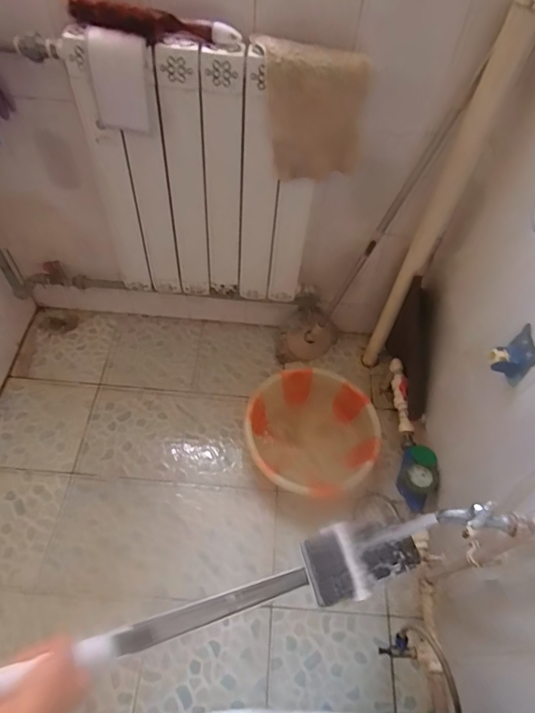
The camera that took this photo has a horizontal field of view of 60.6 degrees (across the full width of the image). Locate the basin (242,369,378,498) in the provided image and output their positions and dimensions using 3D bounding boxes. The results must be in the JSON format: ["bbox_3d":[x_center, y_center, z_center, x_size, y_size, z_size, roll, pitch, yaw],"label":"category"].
[{"bbox_3d":[0.133,0.219,1.328,0.371,0.118,0.358,2,55,-2],"label":"basin"}]

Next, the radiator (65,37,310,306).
[{"bbox_3d":[-0.157,-0.391,1.114,0.516,0.643,0.085,9,55,3],"label":"radiator"}]

